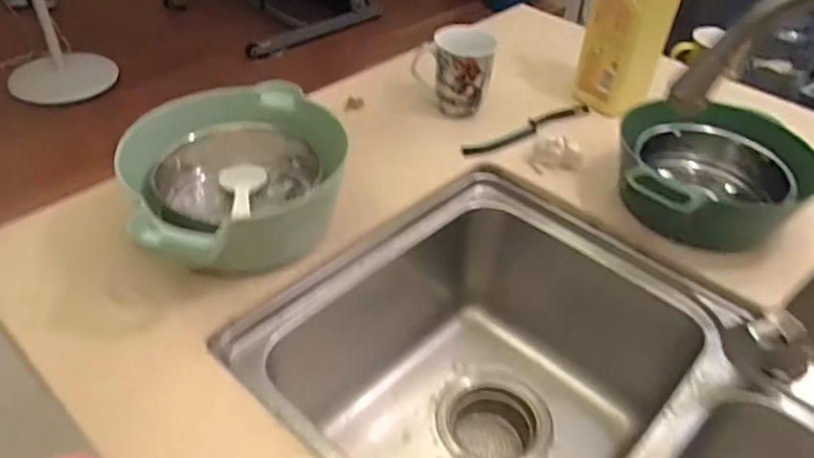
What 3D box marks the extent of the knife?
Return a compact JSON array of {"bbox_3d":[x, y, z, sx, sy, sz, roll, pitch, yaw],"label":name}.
[{"bbox_3d":[0.172,-0.142,0.886,0.243,0.011,0.027,-24,49,-29],"label":"knife"}]

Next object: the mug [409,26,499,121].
[{"bbox_3d":[0.063,-0.221,0.870,0.106,0.105,0.073,7,41,3],"label":"mug"}]

